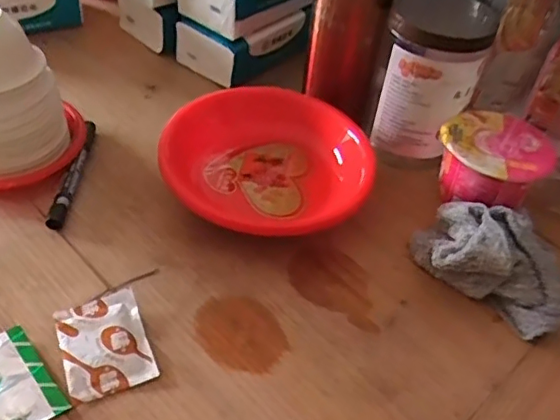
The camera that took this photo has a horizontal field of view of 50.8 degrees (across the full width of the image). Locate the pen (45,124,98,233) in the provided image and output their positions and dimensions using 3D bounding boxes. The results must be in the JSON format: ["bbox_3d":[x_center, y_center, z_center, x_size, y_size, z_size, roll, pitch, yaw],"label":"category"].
[{"bbox_3d":[-0.187,-0.036,0.543,0.013,0.017,0.138,5,45,-2],"label":"pen"}]

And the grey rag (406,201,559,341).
[{"bbox_3d":[0.180,0.040,0.492,0.129,0.050,0.086,32,50,22],"label":"grey rag"}]

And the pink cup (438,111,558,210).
[{"bbox_3d":[0.196,-0.039,0.558,0.096,0.072,0.094,4,45,-4],"label":"pink cup"}]

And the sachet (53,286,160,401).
[{"bbox_3d":[-0.126,0.096,0.427,0.058,0.010,0.077,-14,49,-20],"label":"sachet"}]

